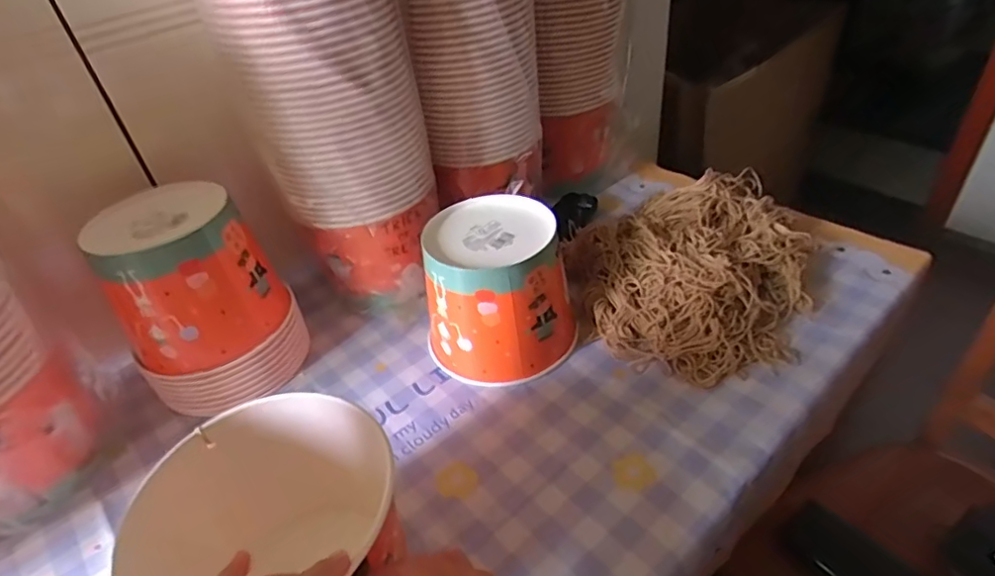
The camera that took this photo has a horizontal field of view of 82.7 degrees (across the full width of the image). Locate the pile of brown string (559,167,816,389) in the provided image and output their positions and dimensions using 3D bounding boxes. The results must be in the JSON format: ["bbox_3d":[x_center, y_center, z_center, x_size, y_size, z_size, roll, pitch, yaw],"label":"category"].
[{"bbox_3d":[0.209,-0.024,0.626,0.273,0.069,0.284,-1,39,7],"label":"pile of brown string"}]

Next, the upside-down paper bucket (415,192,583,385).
[{"bbox_3d":[0.001,-0.001,0.581,0.149,0.134,0.140,-7,39,0],"label":"upside-down paper bucket"}]

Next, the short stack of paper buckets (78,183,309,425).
[{"bbox_3d":[-0.300,0.010,0.577,0.154,0.184,0.146,-27,43,-23],"label":"short stack of paper buckets"}]

